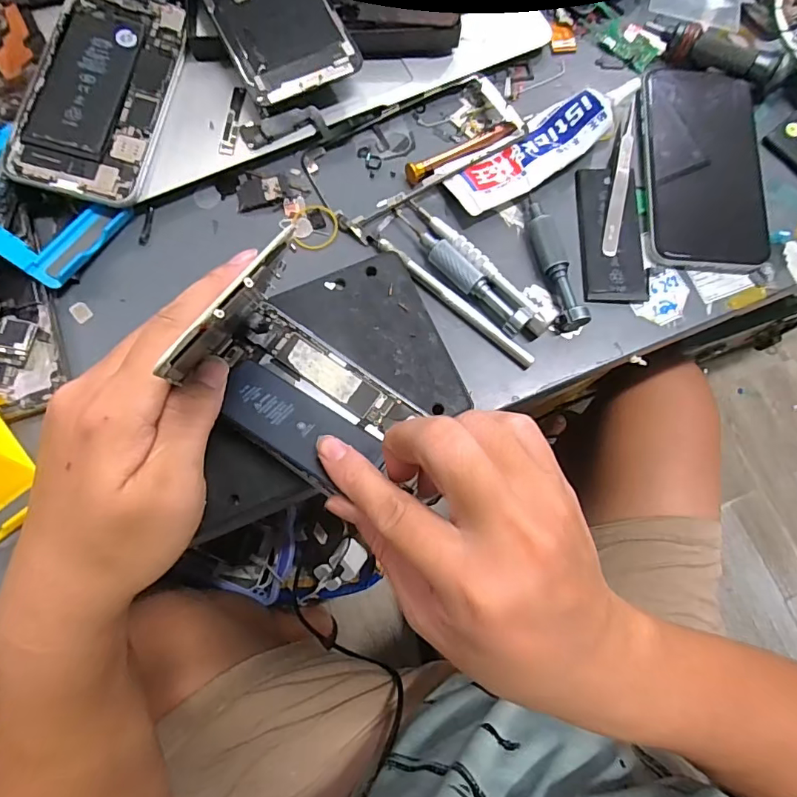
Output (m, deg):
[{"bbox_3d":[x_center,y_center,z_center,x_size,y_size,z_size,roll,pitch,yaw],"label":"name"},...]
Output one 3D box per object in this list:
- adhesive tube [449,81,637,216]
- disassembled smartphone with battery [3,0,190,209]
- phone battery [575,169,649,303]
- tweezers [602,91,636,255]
[{"bbox_3d":[0.095,-0.164,0.318,0.135,0.022,0.037,-34,79,-10],"label":"adhesive tube"},{"bbox_3d":[-0.183,-0.192,0.305,0.075,0.014,0.148,11,76,1],"label":"disassembled smartphone with battery"},{"bbox_3d":[0.138,-0.108,0.314,0.039,0.005,0.094,2,76,-1],"label":"phone battery"},{"bbox_3d":[0.147,-0.150,0.324,0.010,0.006,0.122,12,76,1],"label":"tweezers"}]

